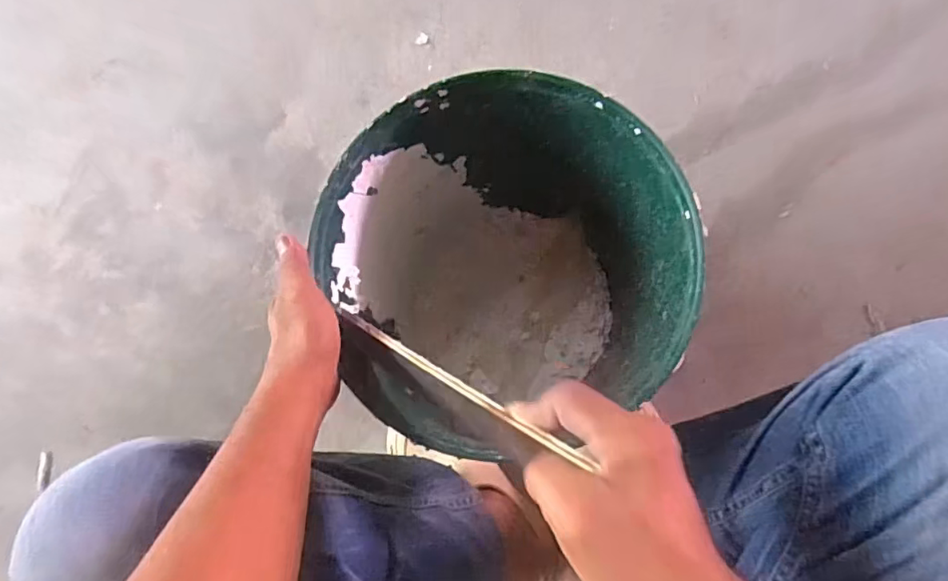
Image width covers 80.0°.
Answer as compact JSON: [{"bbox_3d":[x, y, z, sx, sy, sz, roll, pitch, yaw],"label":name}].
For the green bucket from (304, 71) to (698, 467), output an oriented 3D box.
[{"bbox_3d":[0.019,-0.016,0.588,0.320,0.310,0.287,1,86,5],"label":"green bucket"}]

